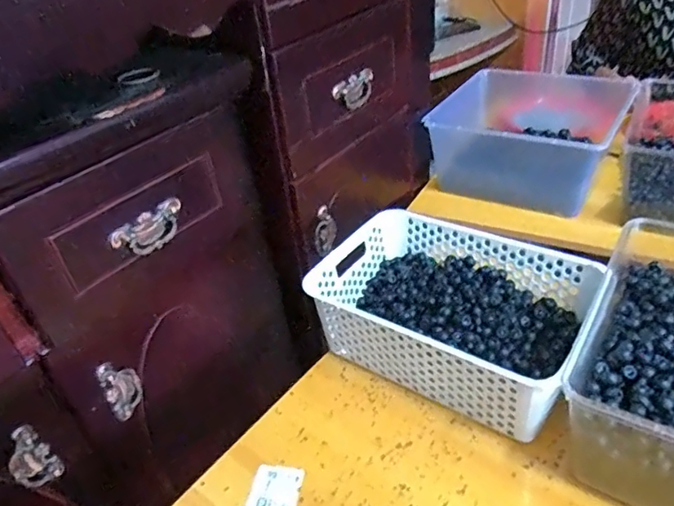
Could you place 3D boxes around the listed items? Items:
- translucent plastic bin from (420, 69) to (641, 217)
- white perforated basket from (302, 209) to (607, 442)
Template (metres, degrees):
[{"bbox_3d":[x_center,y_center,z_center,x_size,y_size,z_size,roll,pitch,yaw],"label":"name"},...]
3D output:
[{"bbox_3d":[0.365,-0.223,0.982,0.295,0.132,0.332,17,42,29],"label":"translucent plastic bin"},{"bbox_3d":[0.136,0.071,0.642,0.289,0.112,0.203,19,43,32],"label":"white perforated basket"}]

